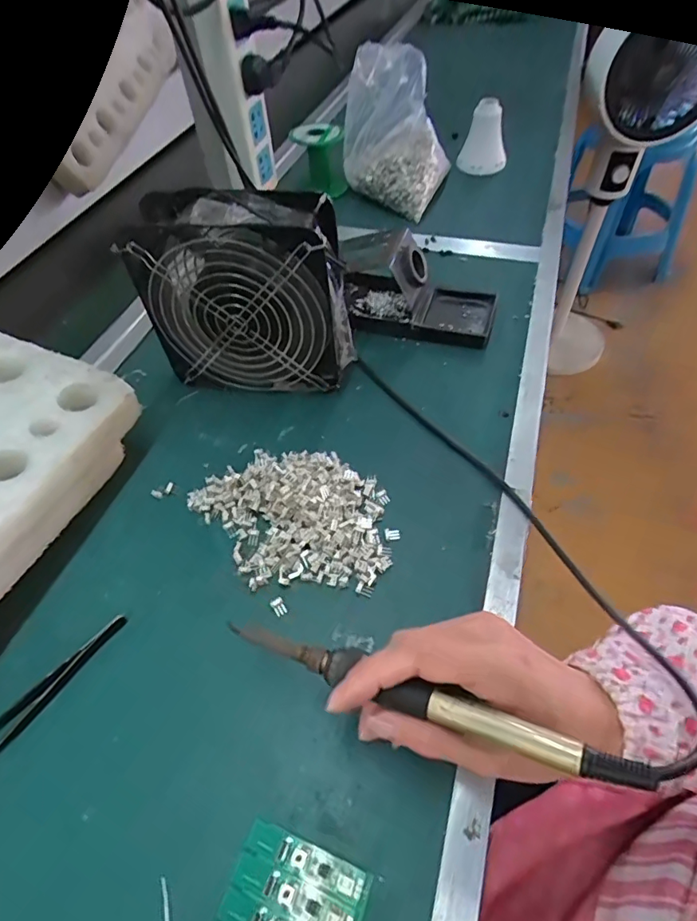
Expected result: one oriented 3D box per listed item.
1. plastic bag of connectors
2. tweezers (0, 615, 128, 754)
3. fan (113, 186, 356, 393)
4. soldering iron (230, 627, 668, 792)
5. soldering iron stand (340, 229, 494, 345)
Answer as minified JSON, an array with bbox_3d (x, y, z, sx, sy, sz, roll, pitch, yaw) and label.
[{"bbox_3d":[0.060,-0.383,0.587,0.131,0.155,0.107,-5,52,2],"label":"plastic bag of connectors"},{"bbox_3d":[-0.180,0.139,0.294,0.019,0.005,0.114,32,62,27],"label":"tweezers"},{"bbox_3d":[-0.079,-0.128,0.401,0.157,0.154,0.057,3,52,9],"label":"fan"},{"bbox_3d":[0.028,0.108,0.232,0.199,0.016,0.016,10,53,27],"label":"soldering iron"},{"bbox_3d":[0.062,-0.167,0.471,0.151,0.074,0.077,10,54,13],"label":"soldering iron stand"}]

